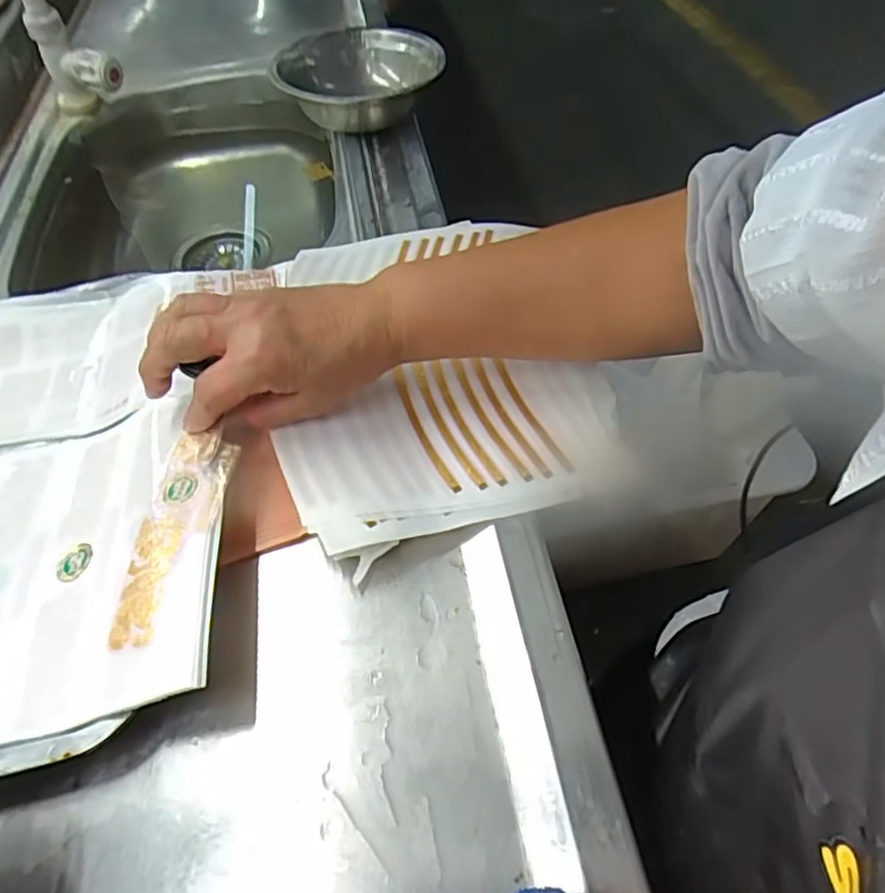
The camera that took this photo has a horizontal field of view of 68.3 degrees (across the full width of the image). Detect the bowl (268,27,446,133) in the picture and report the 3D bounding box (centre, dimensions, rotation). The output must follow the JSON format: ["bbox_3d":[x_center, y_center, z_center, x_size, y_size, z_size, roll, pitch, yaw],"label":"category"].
[{"bbox_3d":[-0.082,-0.371,0.659,0.160,0.056,0.178,-17,53,-11],"label":"bowl"}]

